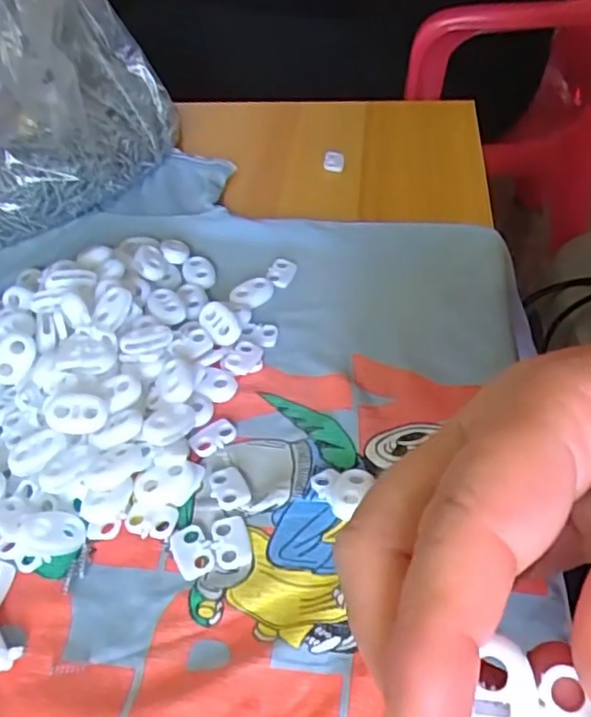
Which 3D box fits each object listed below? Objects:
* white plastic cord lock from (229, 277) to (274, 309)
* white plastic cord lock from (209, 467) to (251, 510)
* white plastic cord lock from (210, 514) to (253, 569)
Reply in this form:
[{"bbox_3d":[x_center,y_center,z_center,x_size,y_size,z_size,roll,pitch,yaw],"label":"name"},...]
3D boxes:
[{"bbox_3d":[-0.021,-0.031,0.299,0.021,0.005,0.014,-37,55,-26],"label":"white plastic cord lock"},{"bbox_3d":[-0.025,0.047,0.228,0.013,0.004,0.018,-22,50,-15],"label":"white plastic cord lock"},{"bbox_3d":[-0.022,0.063,0.214,0.013,0.004,0.019,-13,48,-8],"label":"white plastic cord lock"}]

